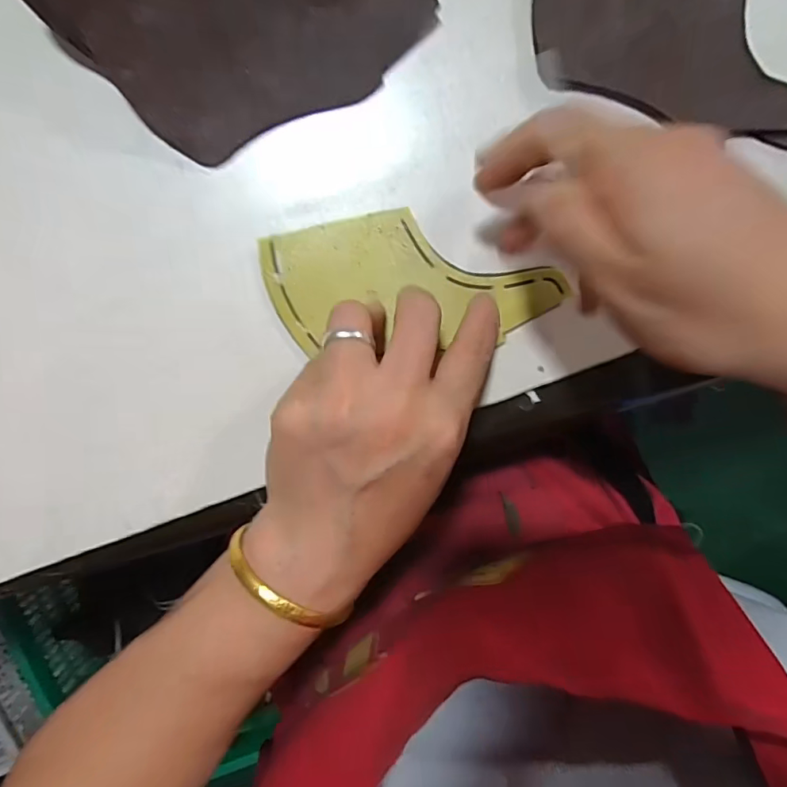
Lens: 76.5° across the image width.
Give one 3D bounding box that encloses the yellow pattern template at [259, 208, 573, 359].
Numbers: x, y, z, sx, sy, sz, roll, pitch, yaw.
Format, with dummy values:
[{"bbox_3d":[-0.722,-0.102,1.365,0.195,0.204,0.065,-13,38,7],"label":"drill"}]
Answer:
[{"bbox_3d":[0.010,-0.055,0.255,0.151,0.004,0.067,4,95,0],"label":"yellow pattern template"}]

